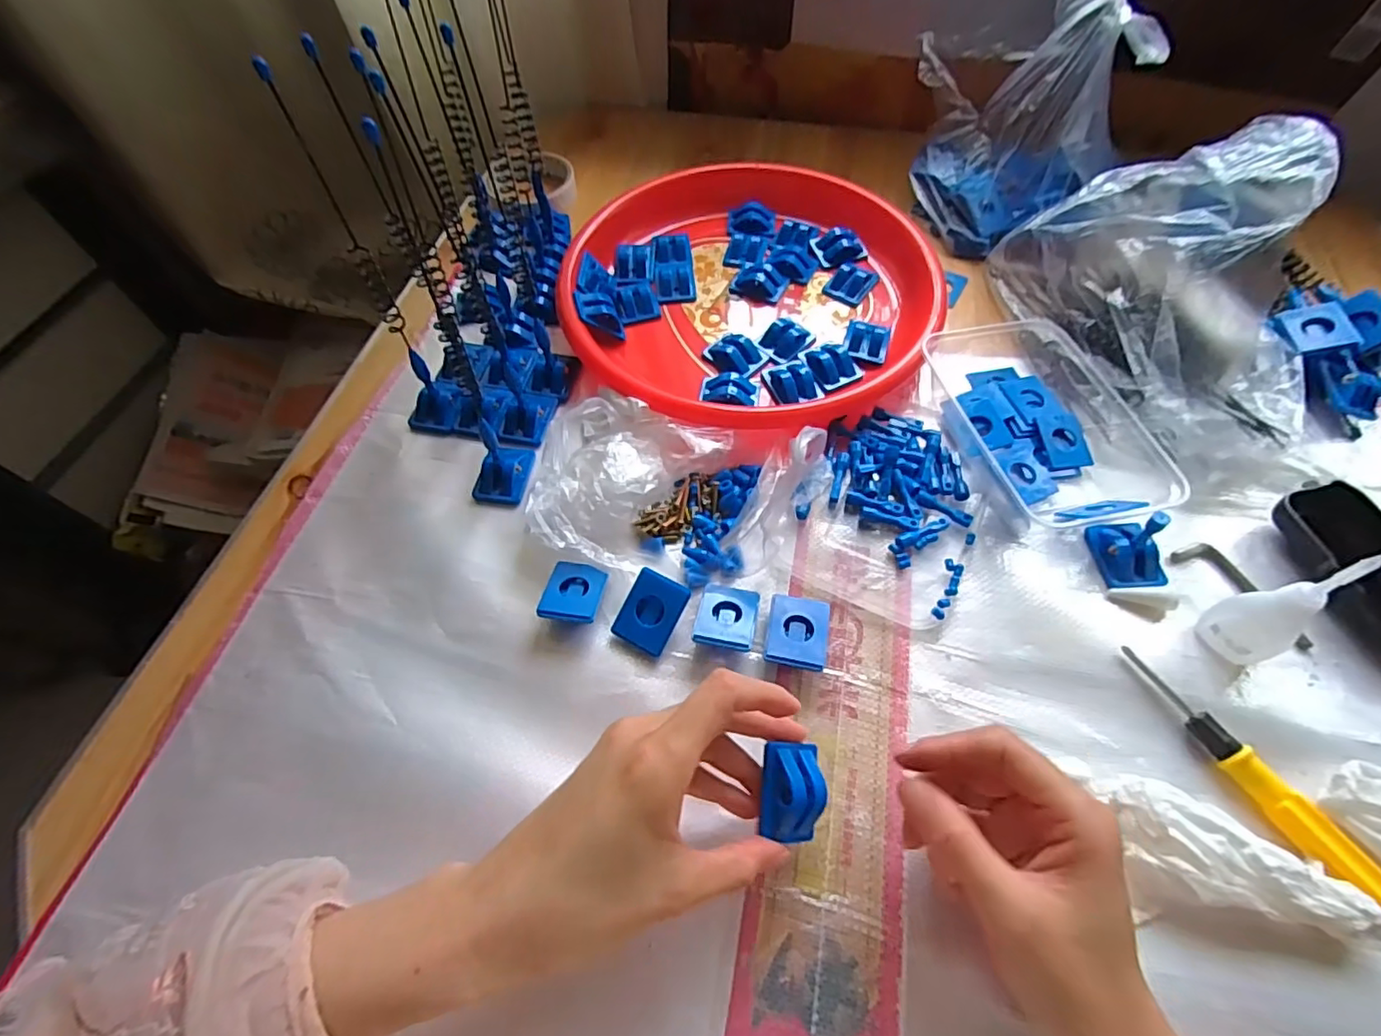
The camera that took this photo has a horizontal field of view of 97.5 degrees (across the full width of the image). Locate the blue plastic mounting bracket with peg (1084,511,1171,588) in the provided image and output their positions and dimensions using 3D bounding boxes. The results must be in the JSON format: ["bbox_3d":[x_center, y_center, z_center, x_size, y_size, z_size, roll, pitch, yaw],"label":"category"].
[{"bbox_3d":[0.269,0.014,0.363,0.030,0.044,0.043,-5,59,-2],"label":"blue plastic mounting bracket with peg"}]

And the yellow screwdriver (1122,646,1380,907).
[{"bbox_3d":[0.284,0.125,0.309,0.021,0.019,0.139,-25,62,-13],"label":"yellow screwdriver"}]

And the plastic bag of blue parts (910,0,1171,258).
[{"bbox_3d":[0.265,-0.326,0.500,0.173,0.156,0.135,18,61,12],"label":"plastic bag of blue parts"}]

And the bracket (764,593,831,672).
[{"bbox_3d":[0.062,0.069,0.354,0.034,0.016,0.042,9,59,7],"label":"bracket"}]

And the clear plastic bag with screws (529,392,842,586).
[{"bbox_3d":[-0.010,-0.025,0.387,0.189,0.056,0.122,11,60,8],"label":"clear plastic bag with screws"}]

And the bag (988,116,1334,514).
[{"bbox_3d":[0.348,-0.157,0.408,0.138,0.133,0.257,-19,60,-10],"label":"bag"}]

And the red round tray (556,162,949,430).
[{"bbox_3d":[0.047,-0.192,0.495,0.285,0.036,0.285,-1,59,1],"label":"red round tray"}]

